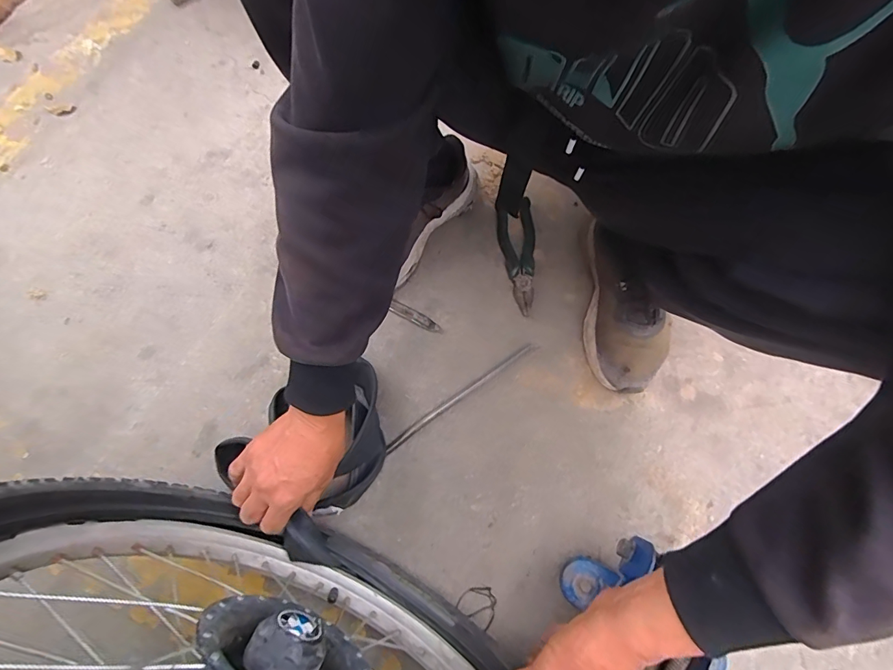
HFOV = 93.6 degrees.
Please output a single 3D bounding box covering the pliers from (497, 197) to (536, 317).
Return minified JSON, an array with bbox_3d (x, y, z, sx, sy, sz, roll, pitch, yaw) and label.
[{"bbox_3d":[0.116,-0.122,0.652,0.057,0.027,0.179,-7,72,-2],"label":"pliers"}]

